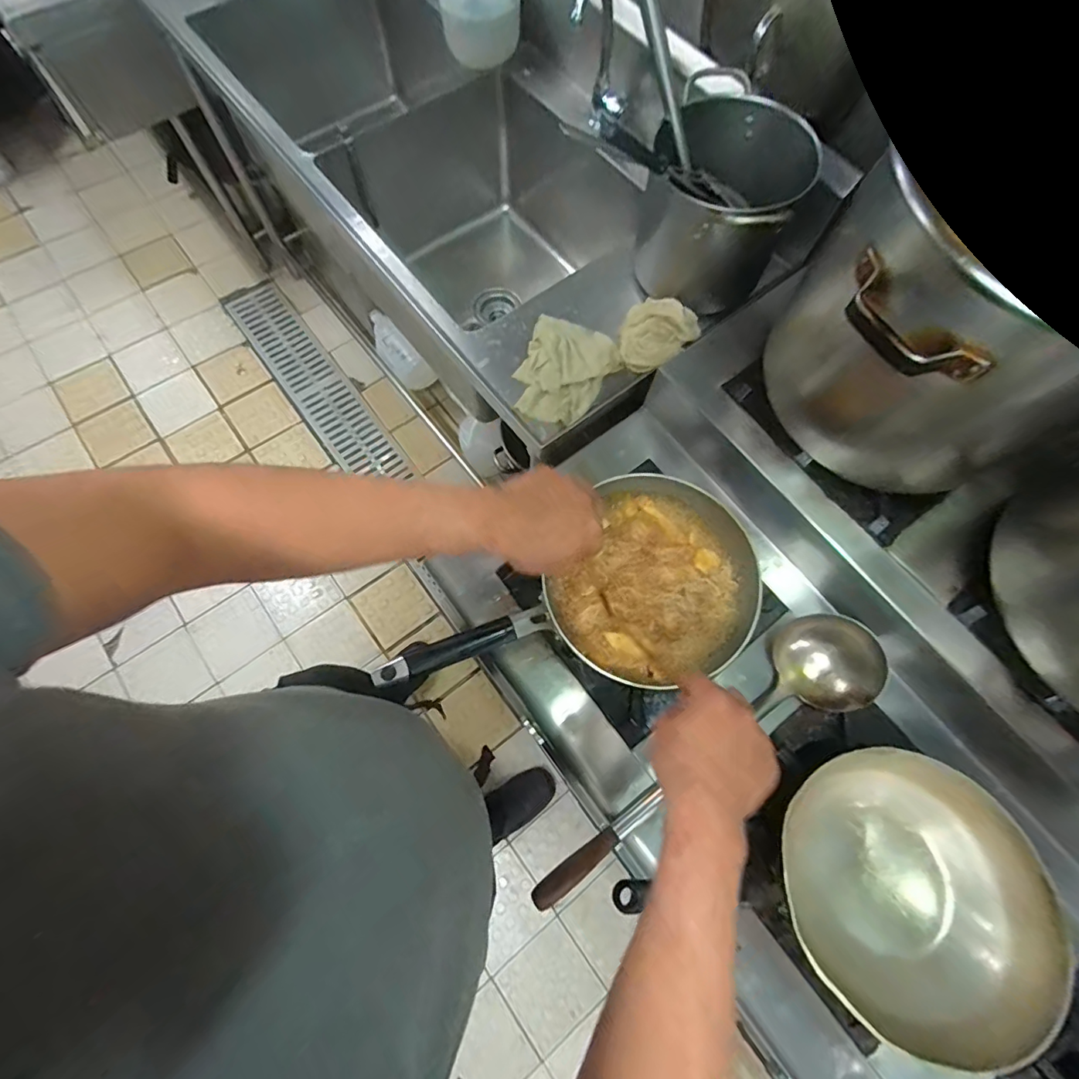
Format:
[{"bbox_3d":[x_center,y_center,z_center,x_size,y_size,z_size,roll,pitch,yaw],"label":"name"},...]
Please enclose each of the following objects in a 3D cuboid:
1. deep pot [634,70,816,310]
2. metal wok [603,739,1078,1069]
[{"bbox_3d":[0.284,-0.523,0.802,0.234,0.203,0.291,21,72,5],"label":"deep pot"},{"bbox_3d":[0.418,0.403,0.586,0.270,0.121,0.283,-22,73,-9],"label":"metal wok"}]

